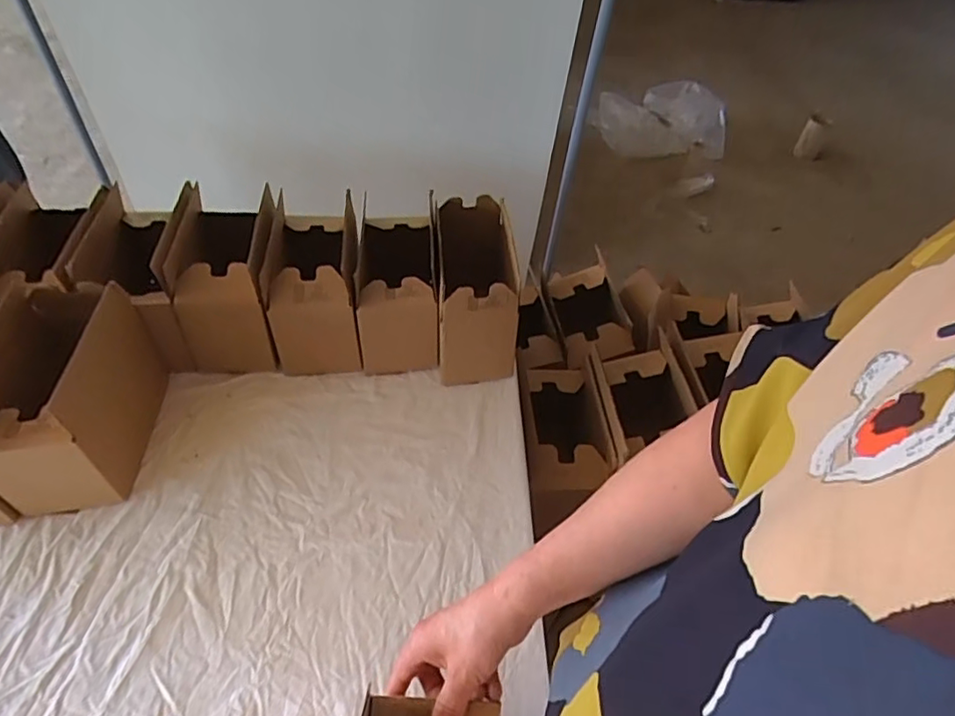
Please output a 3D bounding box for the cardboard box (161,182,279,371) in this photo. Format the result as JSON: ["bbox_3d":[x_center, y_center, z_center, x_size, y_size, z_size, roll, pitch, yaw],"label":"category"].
[{"bbox_3d":[-0.341,-0.104,0.819,0.115,0.185,0.188,-3,48,-9],"label":"cardboard box"}]

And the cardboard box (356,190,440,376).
[{"bbox_3d":[-0.115,-0.100,0.841,0.105,0.175,0.189,-2,47,-8],"label":"cardboard box"}]

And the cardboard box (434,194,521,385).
[{"bbox_3d":[-0.005,-0.090,0.841,0.117,0.190,0.202,1,47,-6],"label":"cardboard box"}]

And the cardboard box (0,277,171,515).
[{"bbox_3d":[-0.470,0.043,0.678,0.122,0.184,0.207,-3,48,-10],"label":"cardboard box"}]

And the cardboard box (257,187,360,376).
[{"bbox_3d":[-0.226,-0.103,0.832,0.113,0.178,0.189,-2,47,-8],"label":"cardboard box"}]

